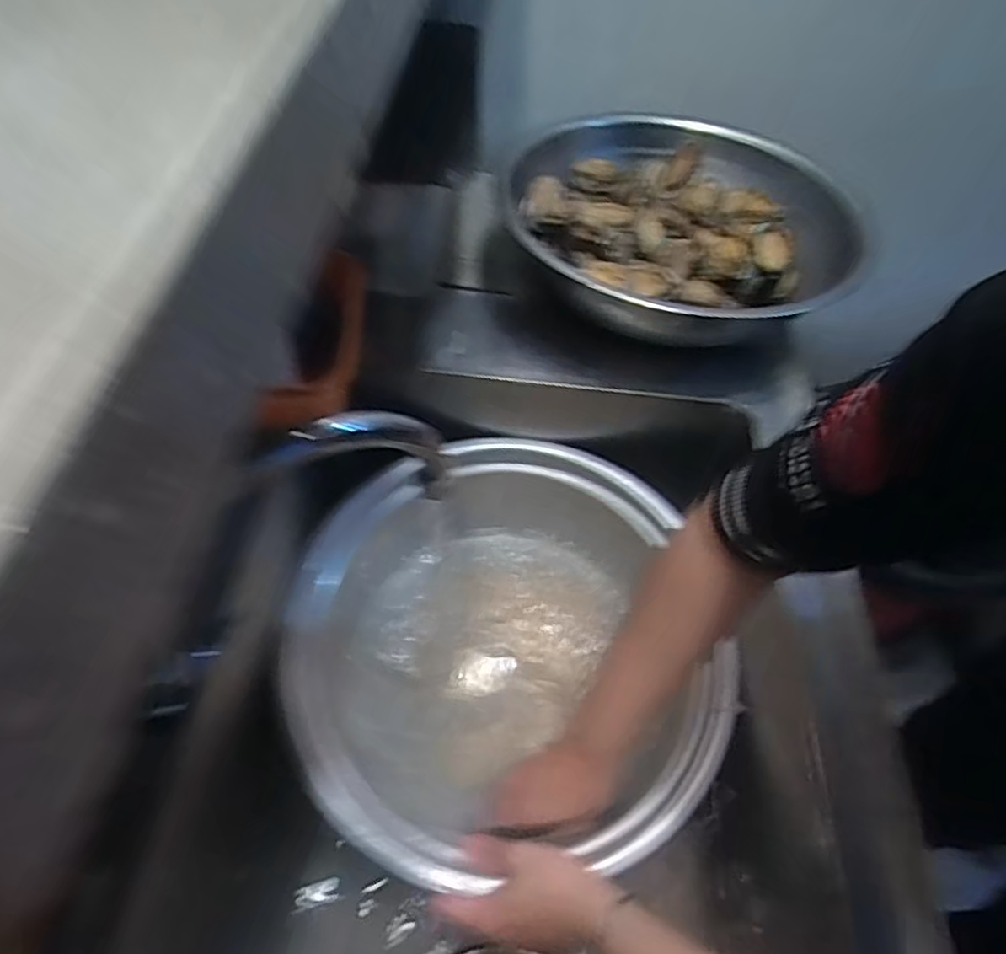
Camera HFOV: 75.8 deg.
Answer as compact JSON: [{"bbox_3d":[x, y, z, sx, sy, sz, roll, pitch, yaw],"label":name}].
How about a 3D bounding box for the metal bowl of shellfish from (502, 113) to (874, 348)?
[{"bbox_3d":[0.201,-0.281,0.713,0.370,0.082,0.409,-3,53,-5],"label":"metal bowl of shellfish"}]

